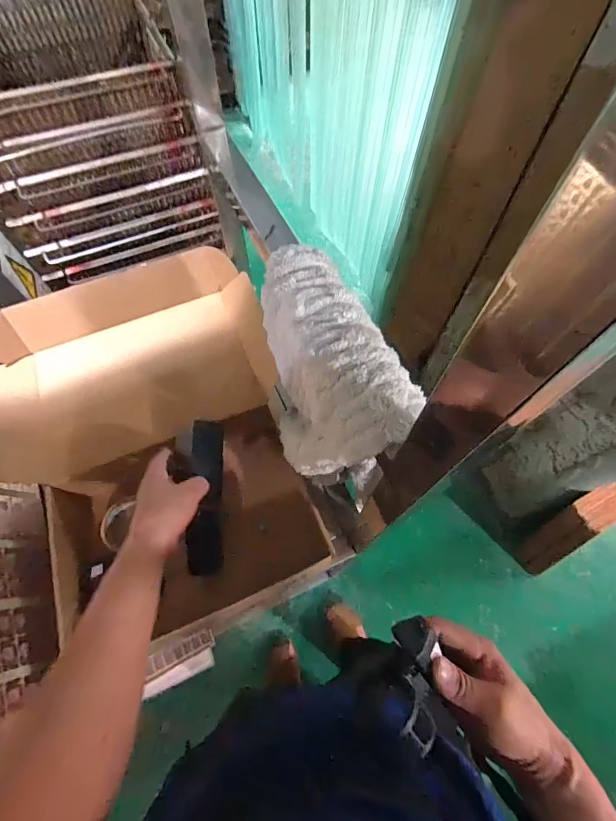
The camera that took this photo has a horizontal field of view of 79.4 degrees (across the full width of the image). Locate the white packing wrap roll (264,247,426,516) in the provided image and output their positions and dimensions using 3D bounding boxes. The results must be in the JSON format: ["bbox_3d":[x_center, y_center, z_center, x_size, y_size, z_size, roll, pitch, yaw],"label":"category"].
[{"bbox_3d":[0.016,-0.037,0.361,0.093,0.122,0.223,-12,65,-6],"label":"white packing wrap roll"}]

